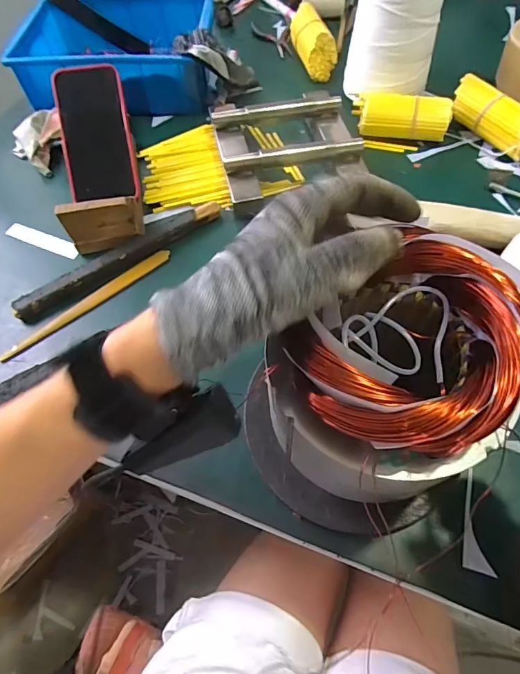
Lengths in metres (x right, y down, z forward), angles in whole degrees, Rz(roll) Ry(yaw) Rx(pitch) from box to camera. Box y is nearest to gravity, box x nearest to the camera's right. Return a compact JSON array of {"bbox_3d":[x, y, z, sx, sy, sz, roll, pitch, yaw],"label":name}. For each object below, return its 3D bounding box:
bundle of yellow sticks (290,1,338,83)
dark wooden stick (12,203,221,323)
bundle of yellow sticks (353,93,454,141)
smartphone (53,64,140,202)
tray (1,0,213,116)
[{"bbox_3d":[0.086,-0.487,0.686,0.057,0.044,0.158,-13,60,-4],"label":"bundle of yellow sticks"},{"bbox_3d":[-0.162,-0.093,0.496,0.256,0.021,0.030,-33,63,-15],"label":"dark wooden stick"},{"bbox_3d":[0.192,-0.301,0.574,0.127,0.046,0.044,15,62,12],"label":"bundle of yellow sticks"},{"bbox_3d":[-0.202,-0.247,0.515,0.081,0.015,0.155,-9,98,1],"label":"smartphone"},{"bbox_3d":[-0.216,-0.451,0.663,0.279,0.088,0.220,2,60,5],"label":"tray"}]

